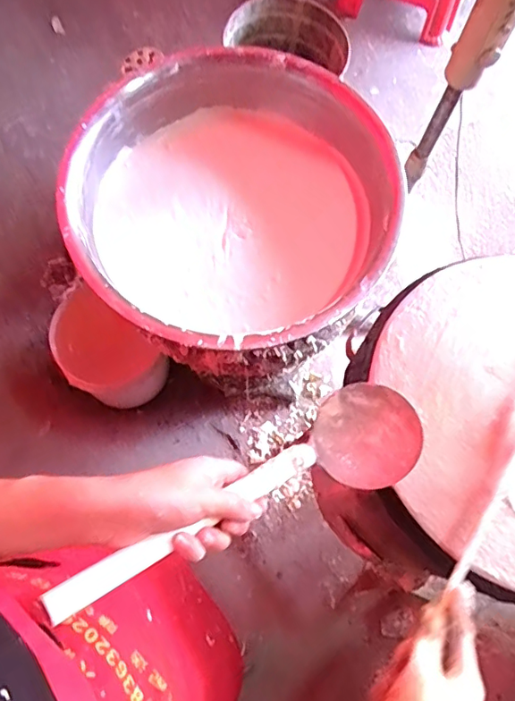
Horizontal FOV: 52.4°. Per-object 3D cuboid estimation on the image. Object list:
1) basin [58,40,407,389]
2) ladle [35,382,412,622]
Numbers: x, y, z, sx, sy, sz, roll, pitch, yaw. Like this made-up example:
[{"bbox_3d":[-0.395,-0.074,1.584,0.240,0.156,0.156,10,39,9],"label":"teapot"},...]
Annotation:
[{"bbox_3d":[-0.042,-0.227,0.882,0.513,0.167,0.496,1,71,-2],"label":"basin"},{"bbox_3d":[-0.003,0.115,0.406,0.313,0.065,0.086,-20,71,-31],"label":"ladle"}]

